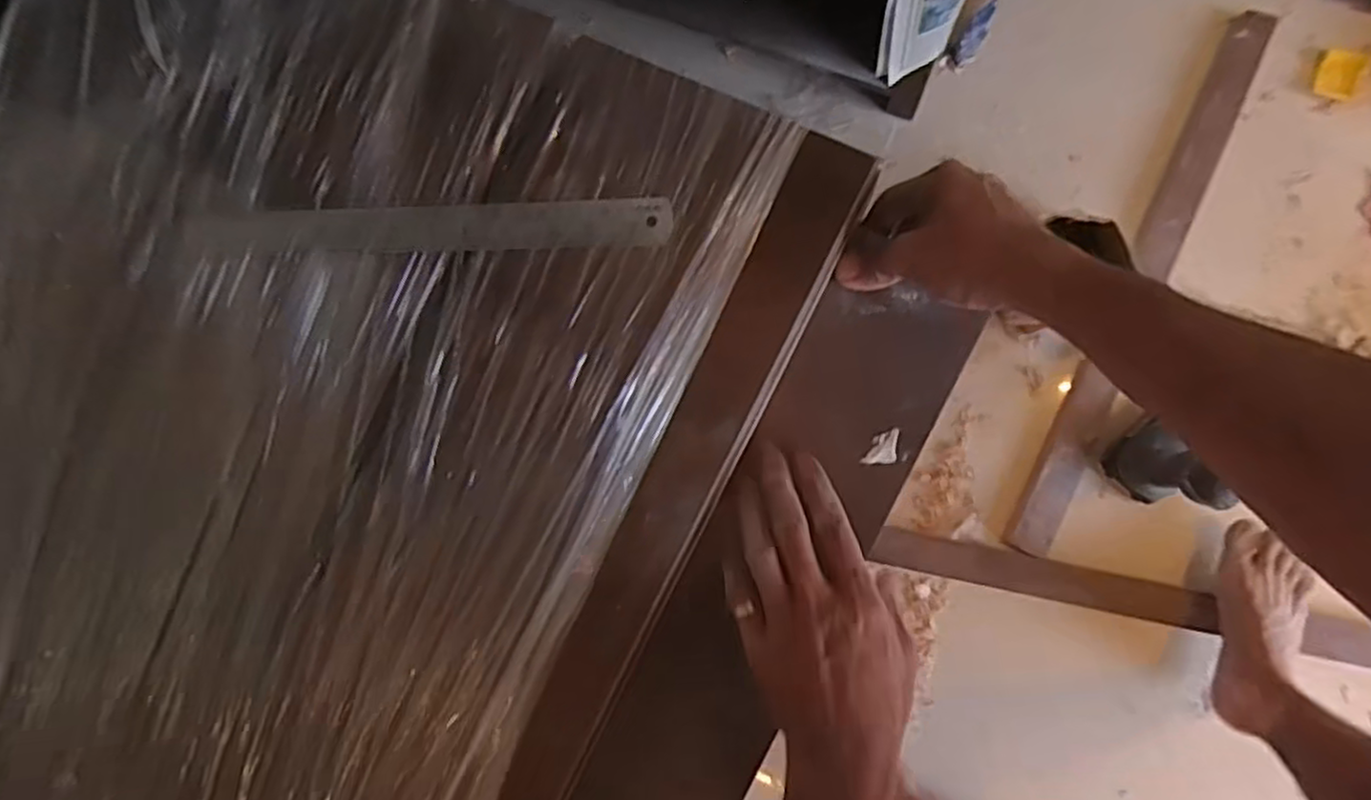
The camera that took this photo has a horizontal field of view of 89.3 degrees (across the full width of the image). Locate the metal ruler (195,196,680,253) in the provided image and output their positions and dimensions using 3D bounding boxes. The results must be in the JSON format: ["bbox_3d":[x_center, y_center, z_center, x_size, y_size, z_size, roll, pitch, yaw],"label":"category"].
[{"bbox_3d":[-0.171,-0.110,0.443,0.323,0.010,0.030,1,90,10],"label":"metal ruler"}]

